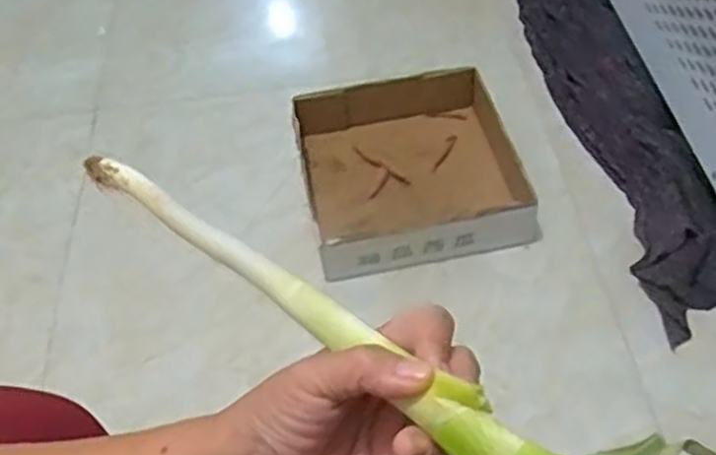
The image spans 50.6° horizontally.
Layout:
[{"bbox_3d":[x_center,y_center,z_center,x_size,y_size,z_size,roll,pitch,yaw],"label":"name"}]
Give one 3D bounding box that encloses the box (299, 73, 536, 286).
[{"bbox_3d":[0.083,-0.105,1.189,0.330,0.064,0.377,-10,50,-4],"label":"box"}]

